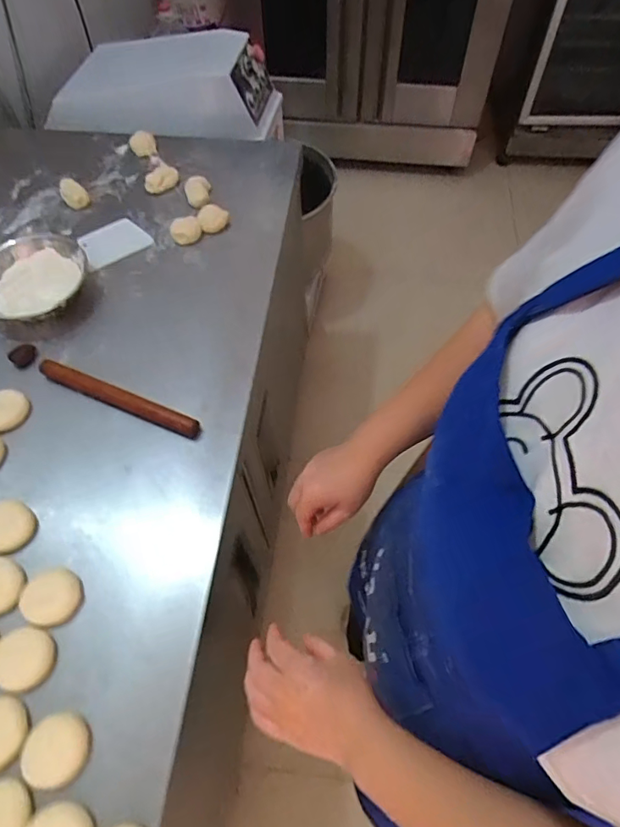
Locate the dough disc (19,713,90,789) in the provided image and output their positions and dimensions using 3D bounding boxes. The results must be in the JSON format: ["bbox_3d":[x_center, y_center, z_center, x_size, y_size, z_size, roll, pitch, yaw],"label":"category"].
[{"bbox_3d":[-0.272,0.360,0.538,0.063,0.014,0.066,0,59,1],"label":"dough disc"}]

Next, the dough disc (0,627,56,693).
[{"bbox_3d":[-0.336,0.286,0.585,0.069,0.010,0.064,0,59,1],"label":"dough disc"}]

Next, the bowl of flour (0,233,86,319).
[{"bbox_3d":[-0.482,-0.236,0.868,0.178,0.058,0.166,0,59,1],"label":"bowl of flour"}]

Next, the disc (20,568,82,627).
[{"bbox_3d":[-0.322,0.227,0.622,0.067,0.014,0.064,0,59,1],"label":"disc"}]

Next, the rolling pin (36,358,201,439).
[{"bbox_3d":[-0.295,-0.025,0.764,0.283,0.026,0.026,21,62,13],"label":"rolling pin"}]

